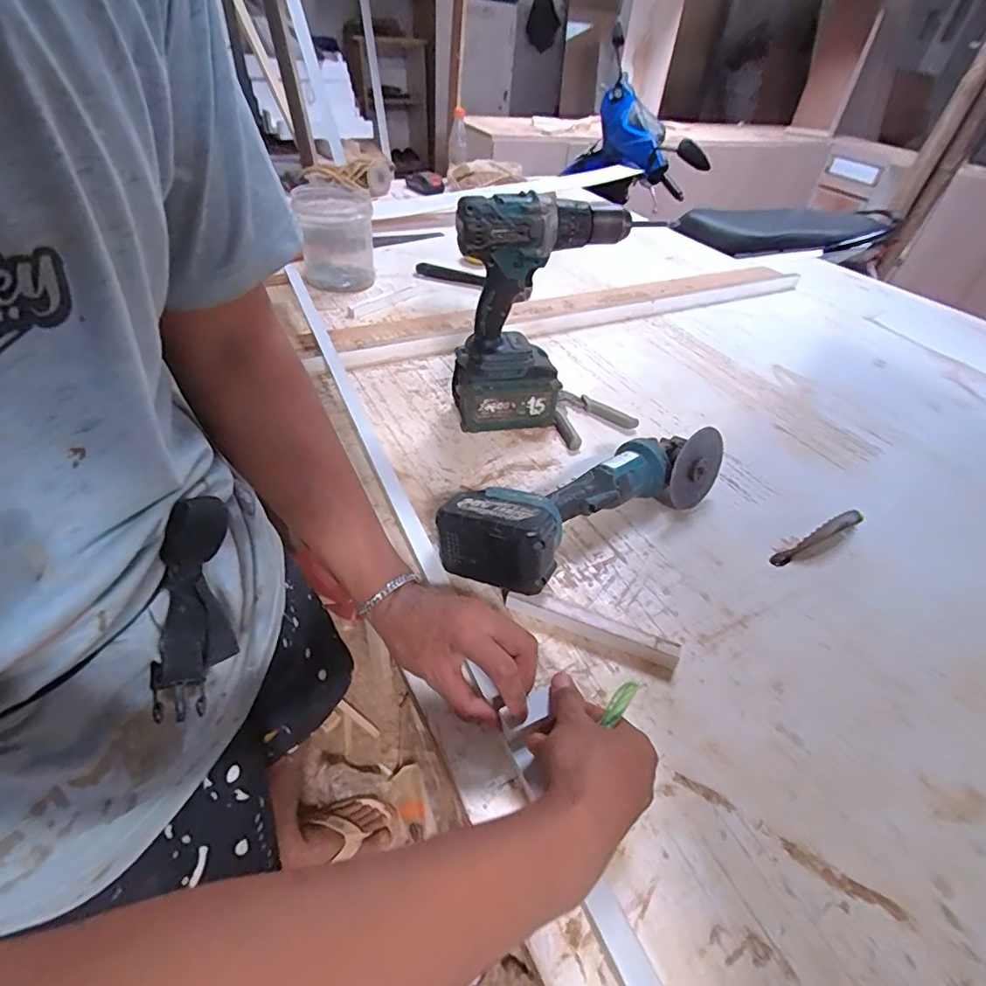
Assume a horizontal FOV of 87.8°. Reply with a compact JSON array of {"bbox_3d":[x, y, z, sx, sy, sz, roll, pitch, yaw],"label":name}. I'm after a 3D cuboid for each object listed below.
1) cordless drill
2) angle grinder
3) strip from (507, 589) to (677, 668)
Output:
[{"bbox_3d":[0.053,-0.207,0.644,0.204,0.281,0.072,2,41,-6],"label":"cordless drill"},{"bbox_3d":[0.109,0.004,0.567,0.347,0.091,0.115,-25,51,-32],"label":"angle grinder"},{"bbox_3d":[0.091,0.124,0.479,0.158,0.022,0.021,19,42,13],"label":"strip"}]

